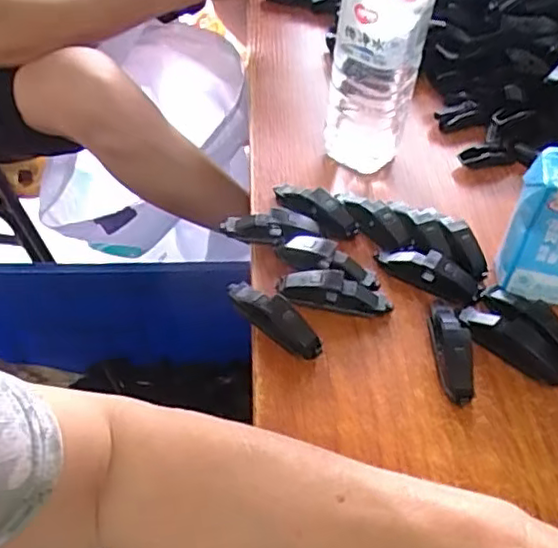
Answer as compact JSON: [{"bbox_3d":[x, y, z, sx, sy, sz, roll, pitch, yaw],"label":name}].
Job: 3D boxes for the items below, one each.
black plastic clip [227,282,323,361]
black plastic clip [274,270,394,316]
[{"bbox_3d":[-0.004,0.028,0.422,0.076,0.025,0.020,35,55,25],"label":"black plastic clip"},{"bbox_3d":[0.039,0.012,0.440,0.078,0.025,0.018,6,48,1],"label":"black plastic clip"}]

